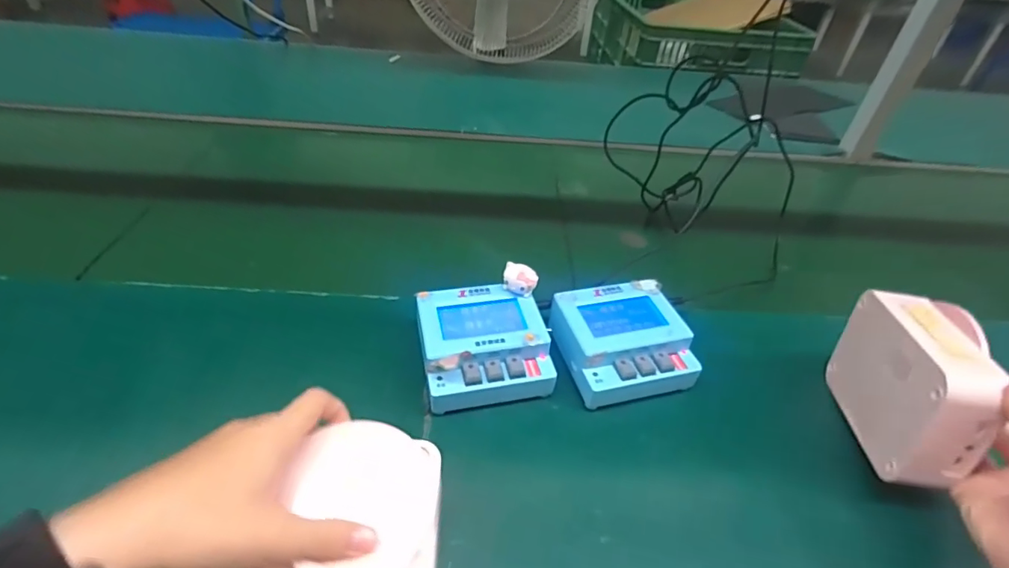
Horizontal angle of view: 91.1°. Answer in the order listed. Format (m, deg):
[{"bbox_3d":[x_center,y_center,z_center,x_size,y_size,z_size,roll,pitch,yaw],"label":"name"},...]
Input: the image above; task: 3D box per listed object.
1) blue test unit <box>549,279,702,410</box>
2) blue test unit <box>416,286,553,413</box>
[{"bbox_3d":[0.102,0.054,0.436,0.105,0.054,0.097,-7,42,-15],"label":"blue test unit"},{"bbox_3d":[-0.019,0.055,0.421,0.107,0.054,0.100,-5,41,-13],"label":"blue test unit"}]

